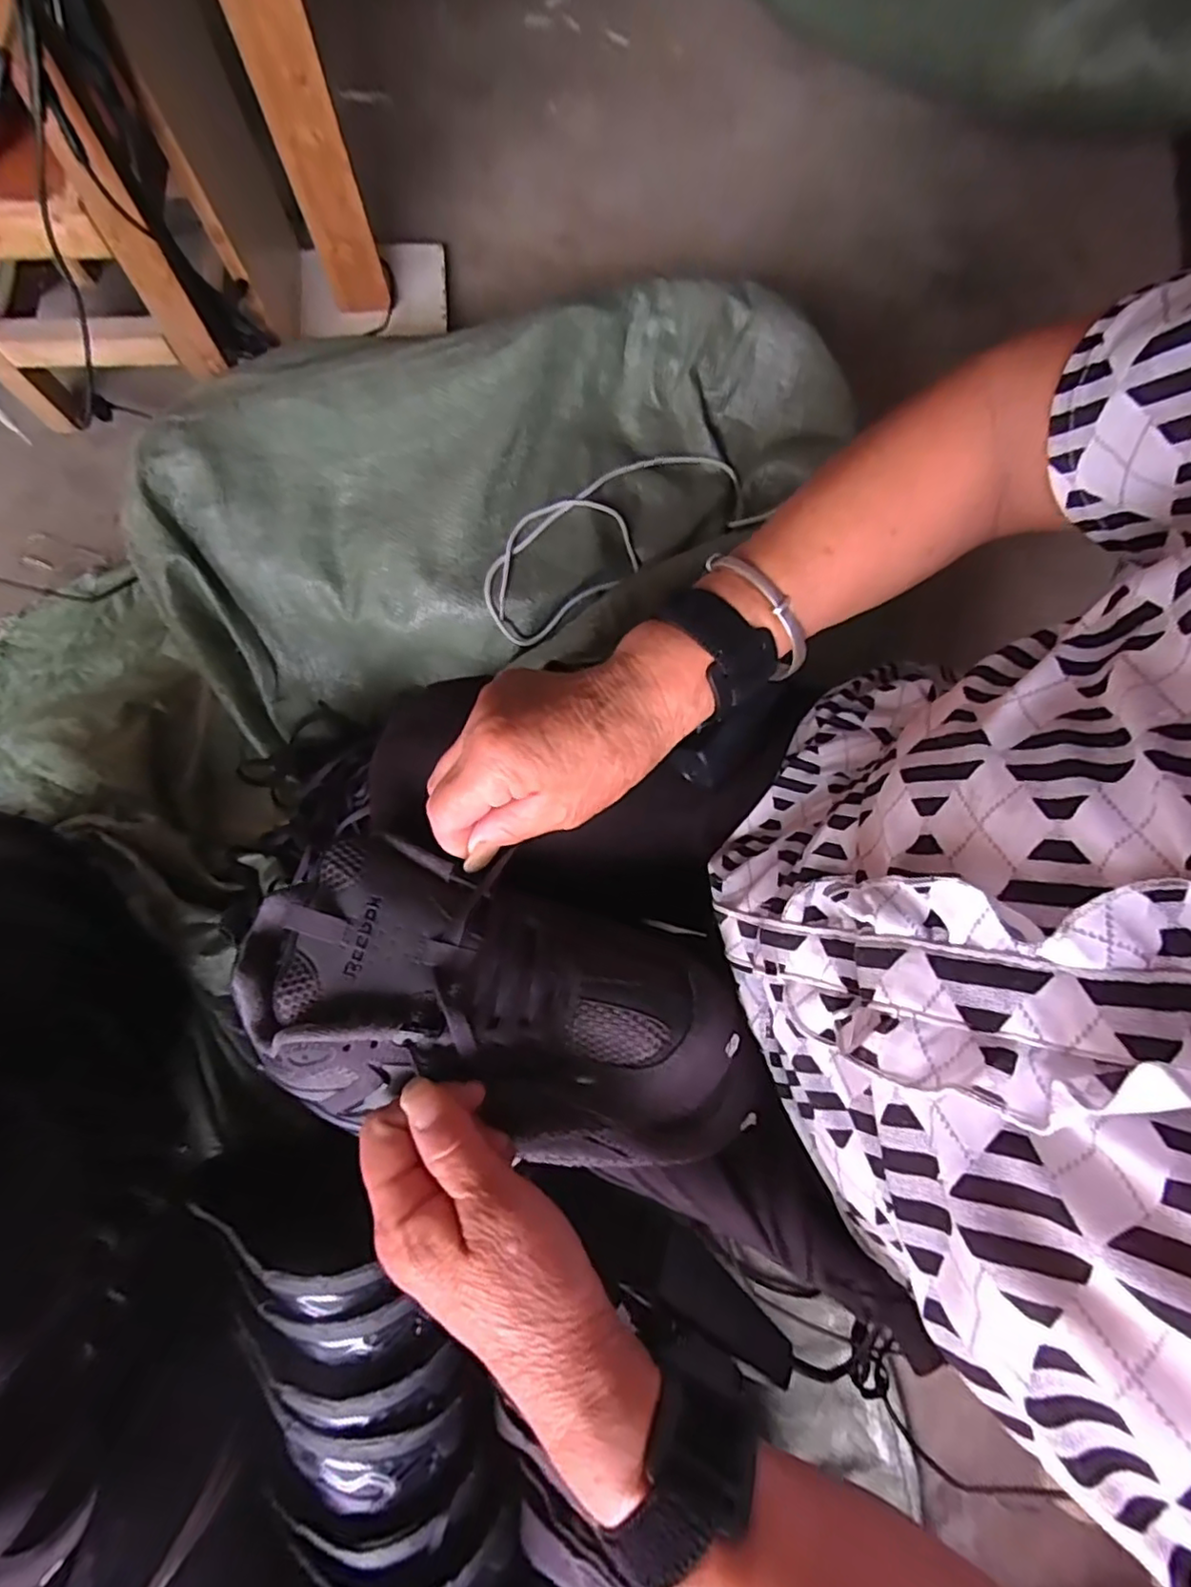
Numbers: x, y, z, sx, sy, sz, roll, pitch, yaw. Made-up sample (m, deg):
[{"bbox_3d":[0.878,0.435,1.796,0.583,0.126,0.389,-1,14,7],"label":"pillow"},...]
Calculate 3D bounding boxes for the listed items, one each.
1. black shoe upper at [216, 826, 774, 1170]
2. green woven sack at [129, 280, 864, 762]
[{"bbox_3d":[-0.046,0.103,0.297,0.241,0.061,0.119,19,79,-4],"label":"black shoe upper"},{"bbox_3d":[-0.096,-0.301,0.699,0.657,0.185,0.354,-10,79,-3],"label":"green woven sack"}]

